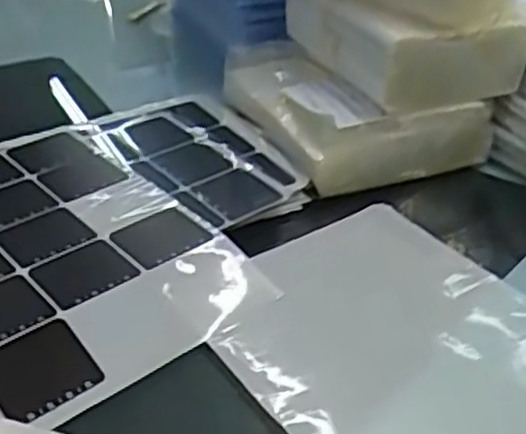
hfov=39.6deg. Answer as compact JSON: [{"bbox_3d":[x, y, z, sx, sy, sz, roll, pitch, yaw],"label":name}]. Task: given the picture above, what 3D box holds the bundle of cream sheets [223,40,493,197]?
[{"bbox_3d":[0.065,-0.104,0.646,0.168,0.056,0.210,-14,36,-20],"label":"bundle of cream sheets"}]

